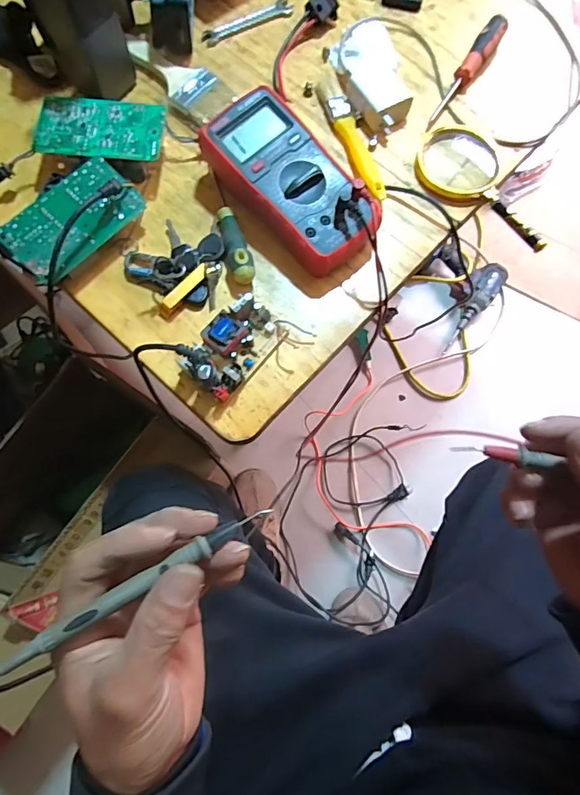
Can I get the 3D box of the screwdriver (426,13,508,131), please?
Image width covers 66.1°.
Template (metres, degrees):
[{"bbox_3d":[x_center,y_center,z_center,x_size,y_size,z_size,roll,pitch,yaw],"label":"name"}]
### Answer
[{"bbox_3d":[0.203,-0.369,0.506,0.025,0.029,0.155,30,76,6],"label":"screwdriver"}]

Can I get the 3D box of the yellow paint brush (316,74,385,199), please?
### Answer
[{"bbox_3d":[0.069,-0.287,0.486,0.030,0.011,0.170,-19,77,-7],"label":"yellow paint brush"}]

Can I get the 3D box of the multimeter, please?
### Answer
[{"bbox_3d":[0.000,-0.208,0.434,0.089,0.041,0.181,-40,80,-11],"label":"multimeter"}]

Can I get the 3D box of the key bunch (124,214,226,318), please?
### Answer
[{"bbox_3d":[-0.114,-0.131,0.432,0.091,0.027,0.102,5,75,-1],"label":"key bunch"}]

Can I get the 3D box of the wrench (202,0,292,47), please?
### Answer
[{"bbox_3d":[-0.051,-0.449,0.533,0.116,0.004,0.027,-26,77,-9],"label":"wrench"}]

